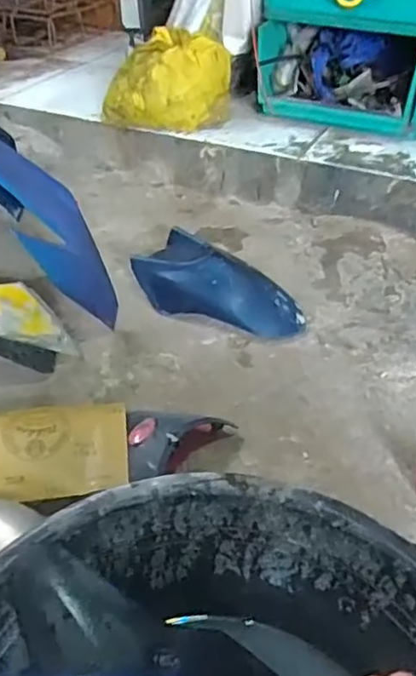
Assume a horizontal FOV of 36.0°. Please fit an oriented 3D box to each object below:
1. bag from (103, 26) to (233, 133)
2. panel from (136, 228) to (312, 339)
[{"bbox_3d":[-0.096,-0.583,1.465,0.287,0.185,0.164,7,37,6],"label":"bag"},{"bbox_3d":[0.015,-0.089,1.116,0.306,0.084,0.148,27,44,29],"label":"panel"}]

